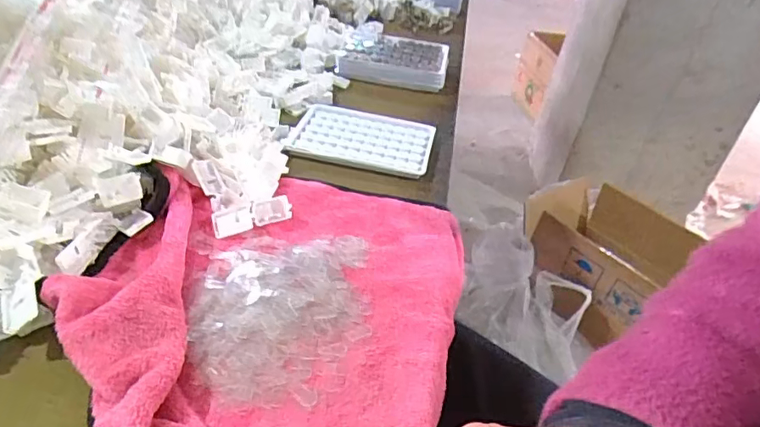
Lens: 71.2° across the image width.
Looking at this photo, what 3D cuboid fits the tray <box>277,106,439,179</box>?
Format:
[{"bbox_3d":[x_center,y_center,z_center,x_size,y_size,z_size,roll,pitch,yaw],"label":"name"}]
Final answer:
[{"bbox_3d":[-0.017,-0.073,0.511,0.131,0.015,0.094,10,38,3],"label":"tray"}]

